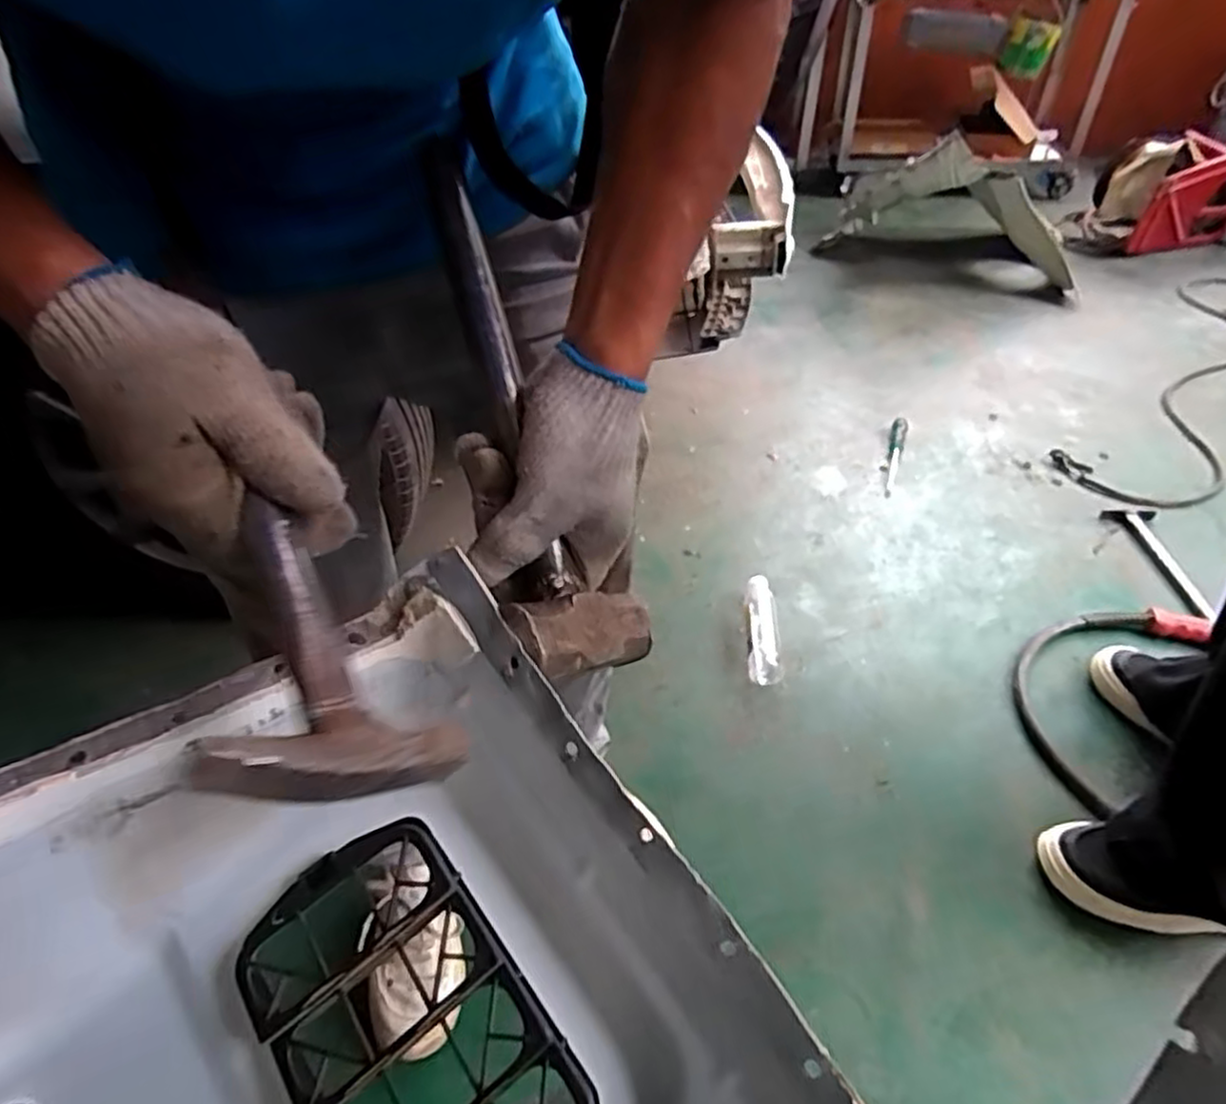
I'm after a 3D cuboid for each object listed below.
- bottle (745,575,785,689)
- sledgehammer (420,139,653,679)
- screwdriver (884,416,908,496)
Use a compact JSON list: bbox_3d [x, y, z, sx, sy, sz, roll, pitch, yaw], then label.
[{"bbox_3d":[0.243,0.123,1.150,0.054,0.050,0.222,3,42,6],"label":"bottle"},{"bbox_3d":[-0.057,-0.085,0.384,0.084,0.069,0.309,-15,78,-15],"label":"sledgehammer"},{"bbox_3d":[0.607,-0.210,1.501,0.032,0.033,0.250,13,42,17],"label":"screwdriver"}]

